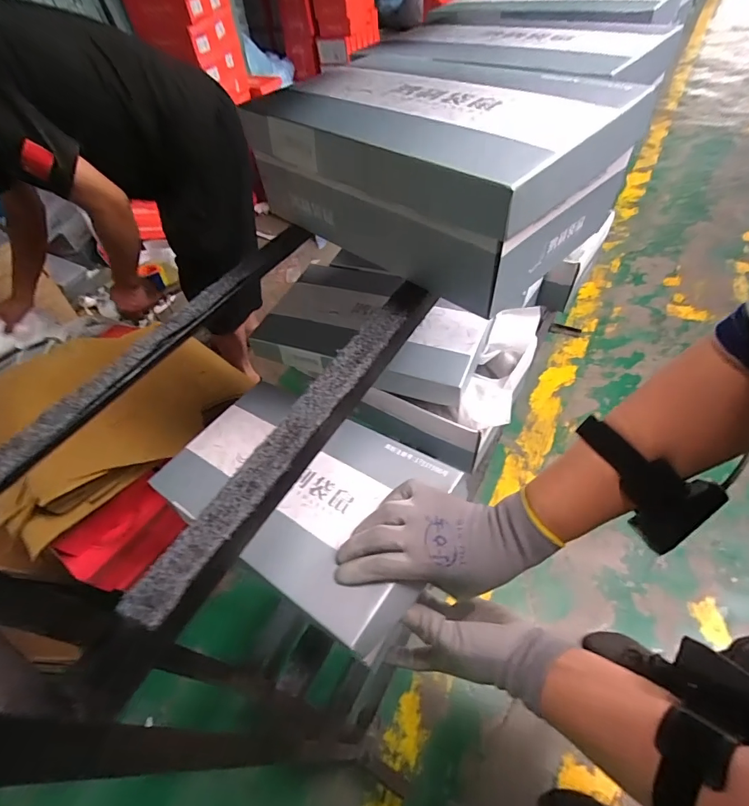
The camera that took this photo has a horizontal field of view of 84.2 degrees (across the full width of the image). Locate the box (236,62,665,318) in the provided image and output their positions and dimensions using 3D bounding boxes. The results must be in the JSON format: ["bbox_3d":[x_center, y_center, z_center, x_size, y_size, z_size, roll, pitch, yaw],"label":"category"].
[{"bbox_3d":[0.043,-0.235,0.408,0.182,0.114,0.322,-40,58,-22],"label":"box"}]

